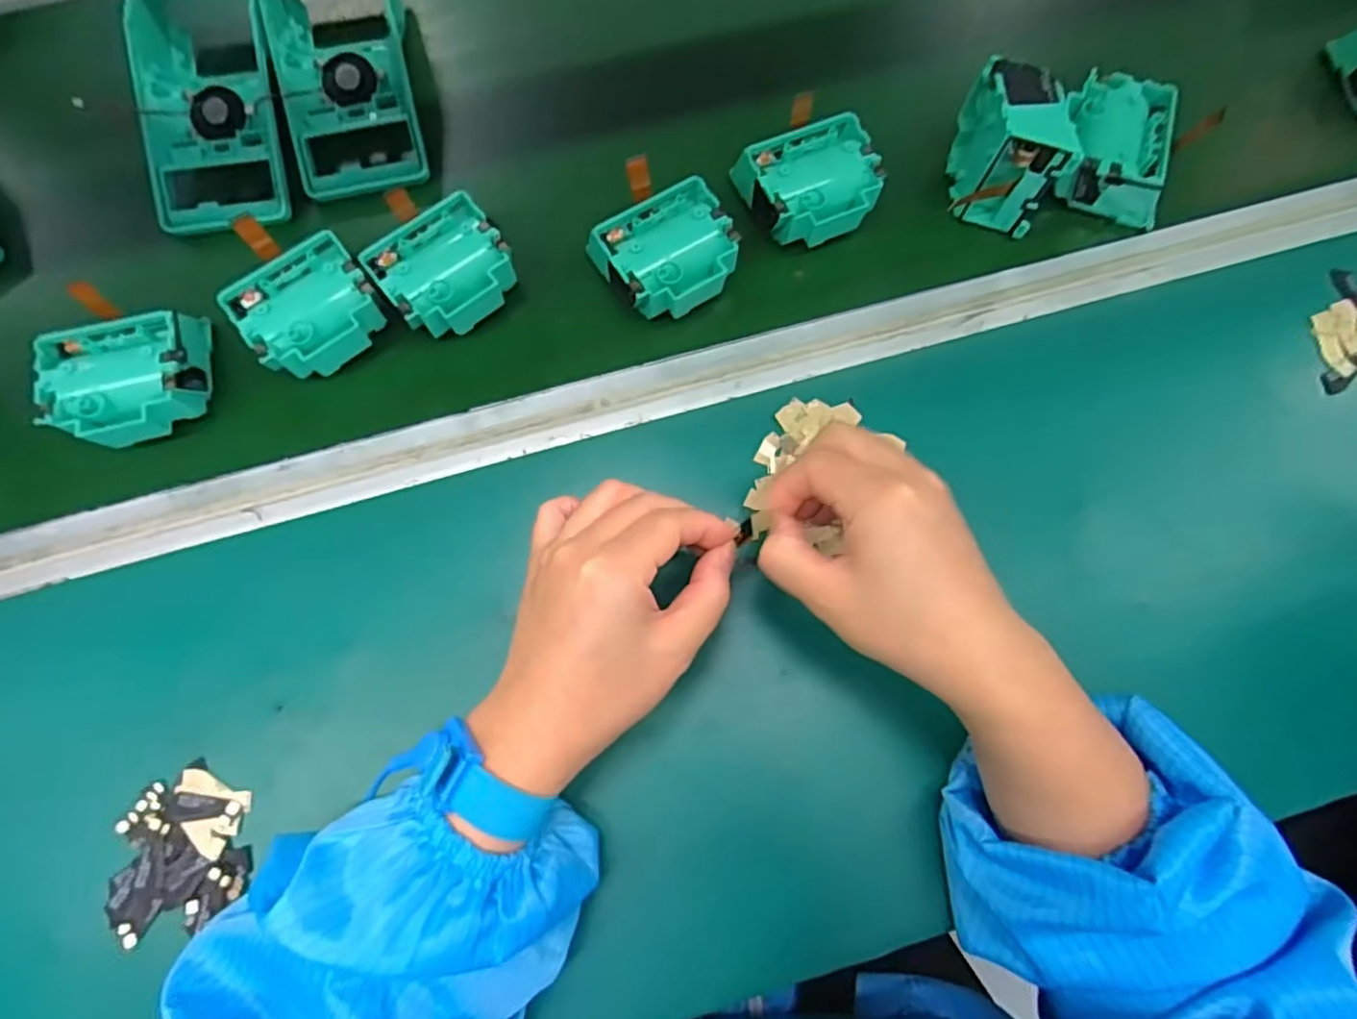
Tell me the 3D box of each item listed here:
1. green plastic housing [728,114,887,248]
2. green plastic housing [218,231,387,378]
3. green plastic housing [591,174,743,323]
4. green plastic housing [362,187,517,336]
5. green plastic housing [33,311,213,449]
[{"bbox_3d":[0.082,-0.197,0.418,0.083,0.039,0.070,-12,78,-4],"label":"green plastic housing"},{"bbox_3d":[-0.211,-0.113,0.395,0.075,0.039,0.067,-40,81,-10],"label":"green plastic housing"},{"bbox_3d":[-0.004,-0.148,0.404,0.078,0.035,0.066,-32,80,-8],"label":"green plastic housing"},{"bbox_3d":[-0.135,-0.137,0.402,0.073,0.037,0.068,-38,81,-9],"label":"green plastic housing"},{"bbox_3d":[-0.310,-0.071,0.385,0.078,0.038,0.071,-18,78,-6],"label":"green plastic housing"}]

